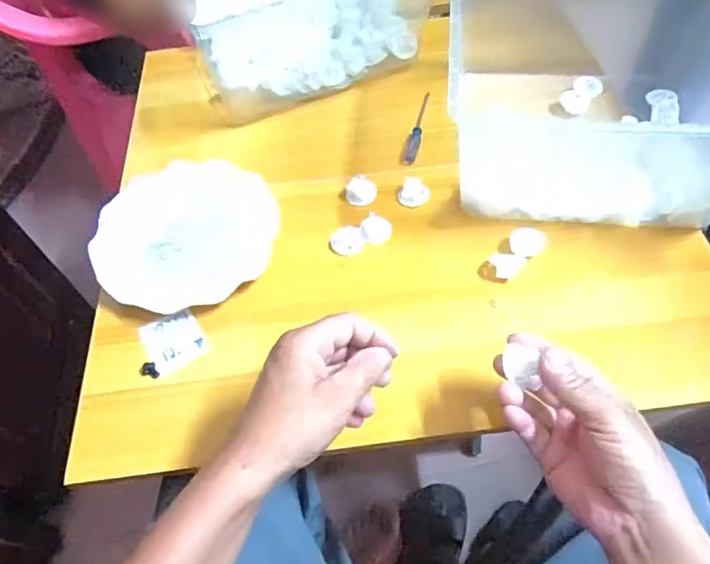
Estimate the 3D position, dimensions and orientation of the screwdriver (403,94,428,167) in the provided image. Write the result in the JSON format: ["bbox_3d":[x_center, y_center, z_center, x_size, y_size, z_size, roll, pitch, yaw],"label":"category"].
[{"bbox_3d":[0.075,-0.179,0.620,0.016,0.015,0.110,13,58,12],"label":"screwdriver"}]

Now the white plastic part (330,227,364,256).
[{"bbox_3d":[-0.007,-0.042,0.535,0.032,0.010,0.029,-5,56,0],"label":"white plastic part"}]

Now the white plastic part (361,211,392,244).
[{"bbox_3d":[0.022,-0.054,0.543,0.030,0.013,0.032,12,58,11],"label":"white plastic part"}]

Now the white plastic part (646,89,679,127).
[{"bbox_3d":[0.350,-0.197,0.599,0.027,0.016,0.073,9,57,9],"label":"white plastic part"}]

